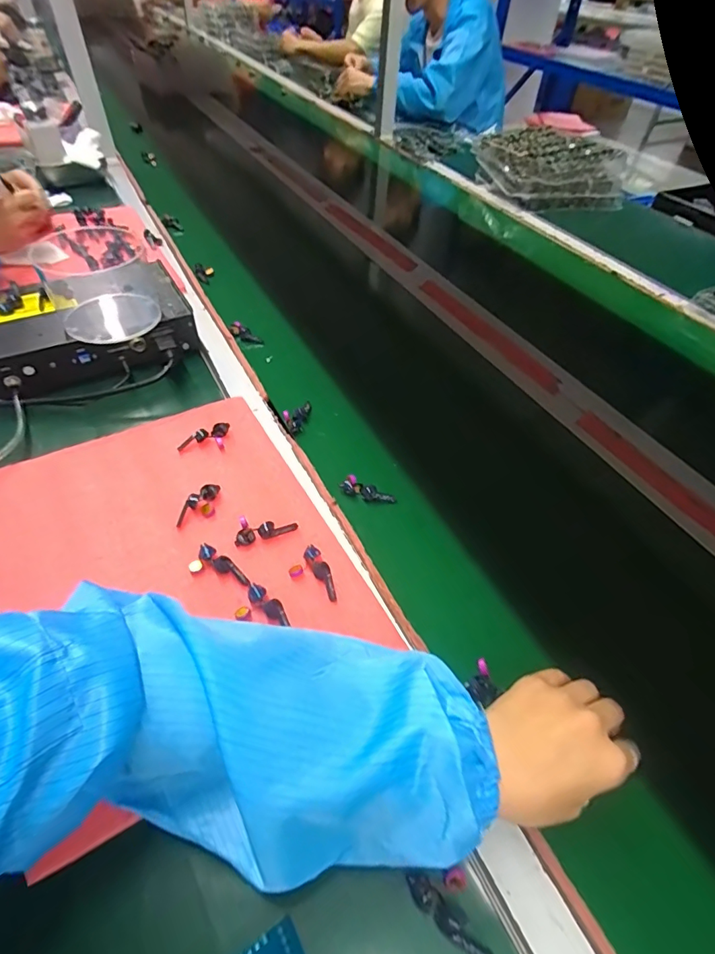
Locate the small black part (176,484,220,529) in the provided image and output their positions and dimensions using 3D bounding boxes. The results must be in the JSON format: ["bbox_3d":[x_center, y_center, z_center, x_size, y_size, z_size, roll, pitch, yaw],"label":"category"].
[{"bbox_3d":[-0.149,0.023,0.431,0.014,0.010,0.052,32,55,21],"label":"small black part"}]

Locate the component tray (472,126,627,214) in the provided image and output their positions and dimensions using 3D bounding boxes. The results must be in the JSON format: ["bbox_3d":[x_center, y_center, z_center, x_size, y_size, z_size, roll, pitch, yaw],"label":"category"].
[{"bbox_3d":[0.439,-0.706,1.072,0.292,0.101,0.223,-5,51,-8],"label":"component tray"}]

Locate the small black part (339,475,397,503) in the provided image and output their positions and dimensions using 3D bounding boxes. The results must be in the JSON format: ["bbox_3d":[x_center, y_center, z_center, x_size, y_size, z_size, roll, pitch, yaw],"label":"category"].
[{"bbox_3d":[0.010,0.016,0.465,0.054,0.010,0.019,23,52,15],"label":"small black part"}]

